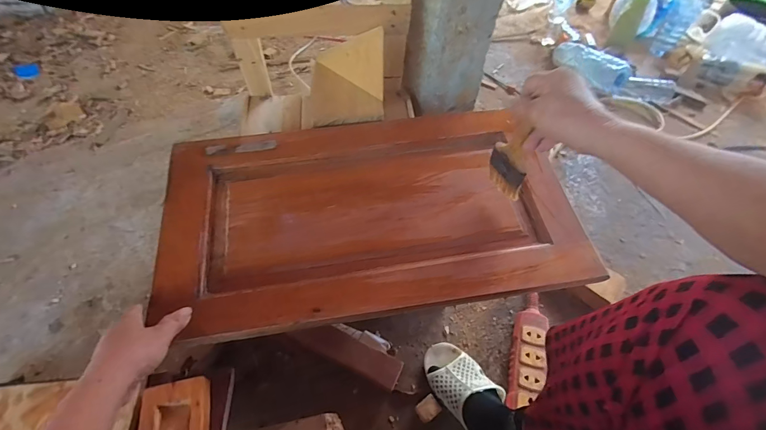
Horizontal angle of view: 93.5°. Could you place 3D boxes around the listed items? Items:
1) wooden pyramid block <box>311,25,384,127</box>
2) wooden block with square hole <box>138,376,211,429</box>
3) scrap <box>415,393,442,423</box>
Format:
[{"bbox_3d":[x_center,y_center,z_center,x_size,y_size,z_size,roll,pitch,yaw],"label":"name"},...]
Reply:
[{"bbox_3d":[-0.066,-0.244,0.612,0.124,0.132,0.138,-5,53,-6],"label":"wooden pyramid block"},{"bbox_3d":[-0.229,0.230,0.398,0.063,0.027,0.082,-10,54,-10],"label":"wooden block with square hole"},{"bbox_3d":[0.072,0.311,0.575,0.036,0.023,0.030,-30,58,-23],"label":"scrap"}]

